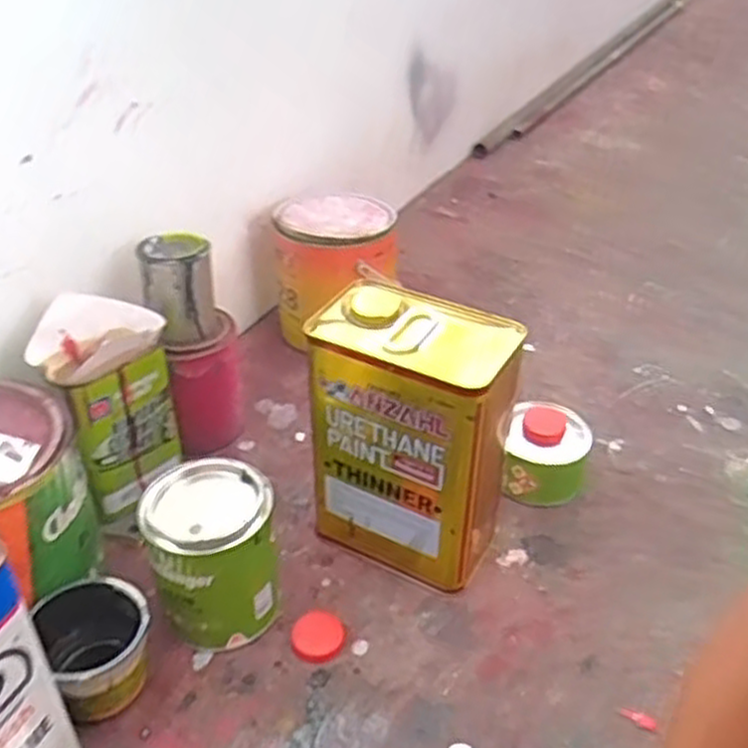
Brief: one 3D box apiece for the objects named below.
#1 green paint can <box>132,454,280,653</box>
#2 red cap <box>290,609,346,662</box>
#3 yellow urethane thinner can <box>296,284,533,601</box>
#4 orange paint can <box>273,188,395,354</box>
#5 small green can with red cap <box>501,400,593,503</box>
[{"bbox_3d":[-0.139,0.156,0.692,0.101,0.142,0.097,0,37,0],"label":"green paint can"},{"bbox_3d":[-0.050,0.231,0.706,0.046,0.009,0.047,0,37,0],"label":"red cap"},{"bbox_3d":[0.036,0.061,0.732,0.160,0.247,0.107,20,41,24],"label":"yellow urethane thinner can"},{"bbox_3d":[-0.051,-0.136,1.070,0.152,0.168,0.152,2,37,1],"label":"orange paint can"},{"bbox_3d":[0.183,0.082,0.851,0.087,0.076,0.091,0,37,0],"label":"small green can with red cap"}]

